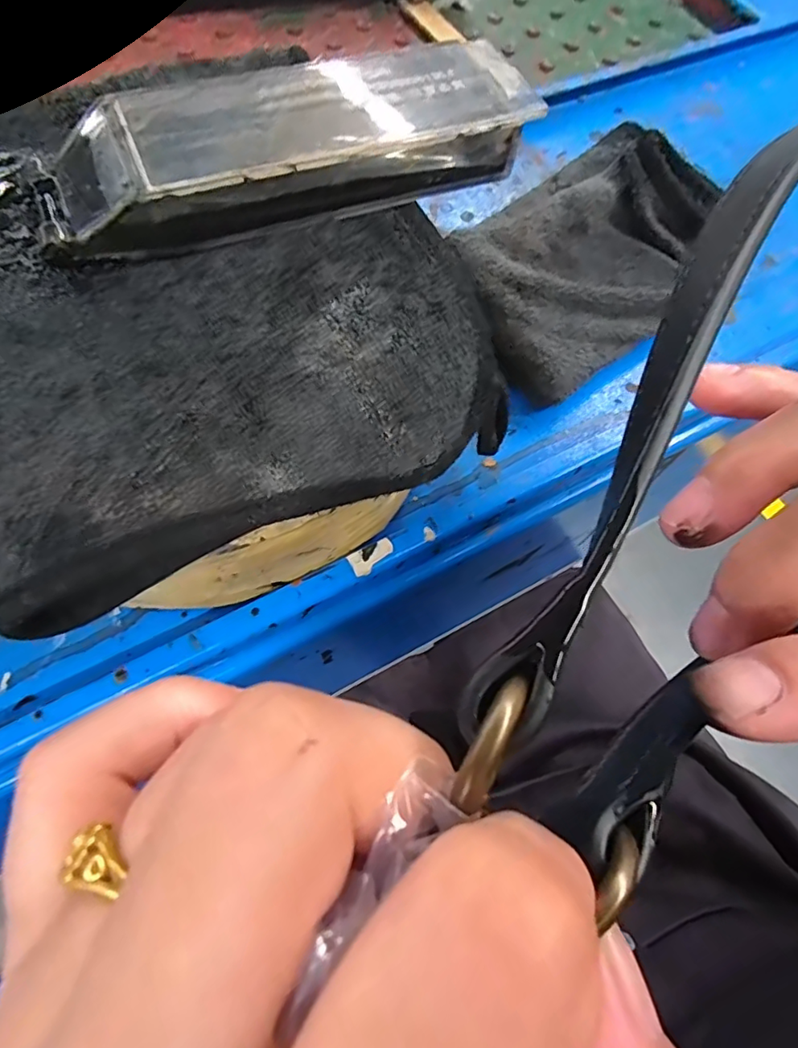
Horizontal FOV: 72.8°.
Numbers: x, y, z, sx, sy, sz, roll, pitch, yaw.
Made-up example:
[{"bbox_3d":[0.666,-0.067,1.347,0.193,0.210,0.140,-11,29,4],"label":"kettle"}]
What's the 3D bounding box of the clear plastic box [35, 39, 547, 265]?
[{"bbox_3d":[-0.032,-0.114,0.162,0.142,0.022,0.045,-21,70,-11],"label":"clear plastic box"}]

